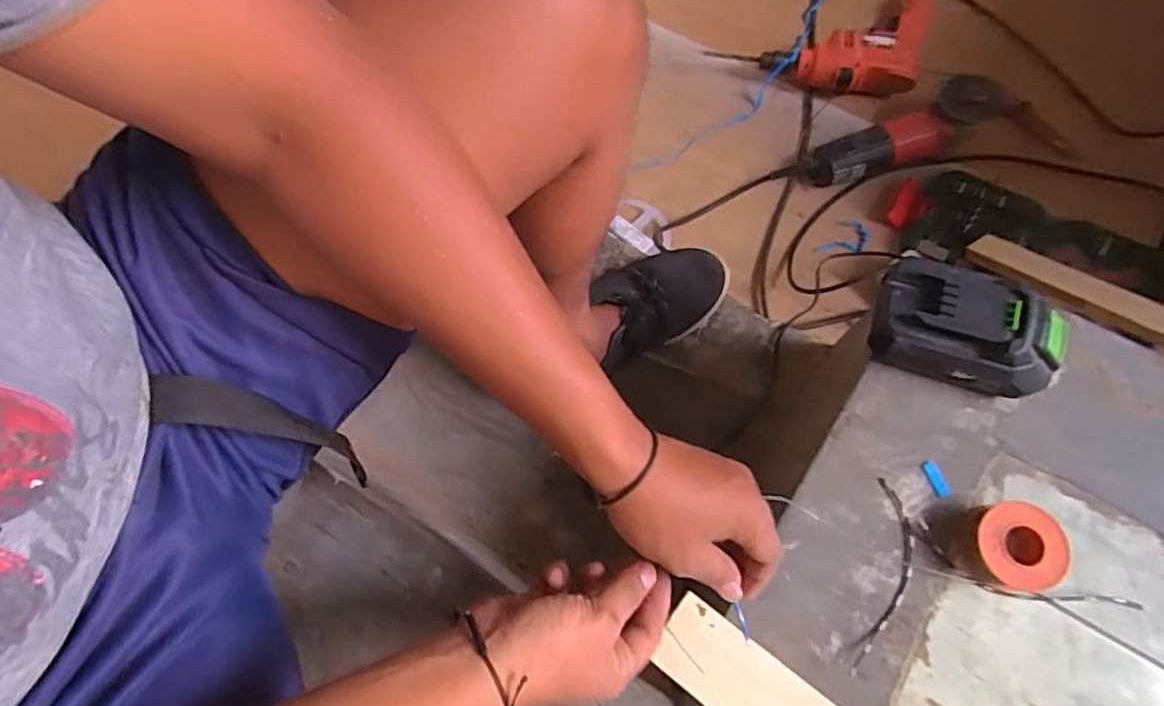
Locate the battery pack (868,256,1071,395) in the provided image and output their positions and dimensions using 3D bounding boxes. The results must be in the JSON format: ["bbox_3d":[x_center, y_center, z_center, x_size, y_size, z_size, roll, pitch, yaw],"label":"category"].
[{"bbox_3d":[0.284,-0.019,0.484,0.127,0.053,0.078,17,71,8],"label":"battery pack"}]

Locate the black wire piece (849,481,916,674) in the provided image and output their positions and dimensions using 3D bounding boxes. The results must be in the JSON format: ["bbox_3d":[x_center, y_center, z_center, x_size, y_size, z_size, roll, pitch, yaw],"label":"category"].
[{"bbox_3d":[0.207,0.153,0.447,0.029,0.005,0.130,16,71,8],"label":"black wire piece"}]

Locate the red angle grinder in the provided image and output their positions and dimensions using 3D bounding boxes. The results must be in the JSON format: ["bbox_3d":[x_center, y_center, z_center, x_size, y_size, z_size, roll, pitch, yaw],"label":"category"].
[{"bbox_3d":[0.455,-0.310,0.943,0.344,0.072,0.095,-26,71,-6],"label":"red angle grinder"}]

